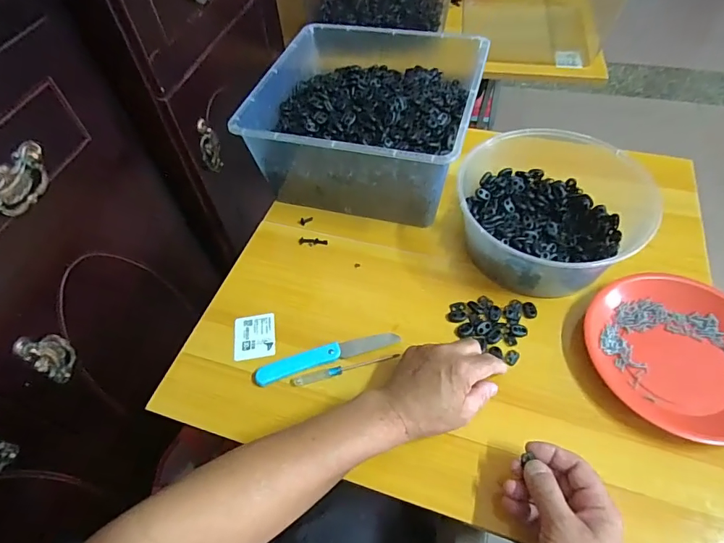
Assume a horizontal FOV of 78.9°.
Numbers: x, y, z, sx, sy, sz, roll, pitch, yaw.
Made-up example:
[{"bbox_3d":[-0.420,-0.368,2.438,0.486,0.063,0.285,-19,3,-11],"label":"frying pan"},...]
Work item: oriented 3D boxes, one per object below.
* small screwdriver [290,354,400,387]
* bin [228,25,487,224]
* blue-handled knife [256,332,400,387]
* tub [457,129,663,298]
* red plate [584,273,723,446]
[{"bbox_3d":[-0.020,0.111,0.503,0.124,0.006,0.011,-13,54,-6],"label":"small screwdriver"},{"bbox_3d":[0.013,-0.227,0.668,0.292,0.145,0.298,12,55,12],"label":"bin"},{"bbox_3d":[-0.040,0.097,0.513,0.165,0.009,0.027,-16,54,-8],"label":"blue-handled knife"},{"bbox_3d":[0.238,-0.075,0.563,0.205,0.105,0.198,-2,53,2],"label":"tub"},{"bbox_3d":[0.353,0.082,0.479,0.193,0.040,0.177,-2,53,2],"label":"red plate"}]

